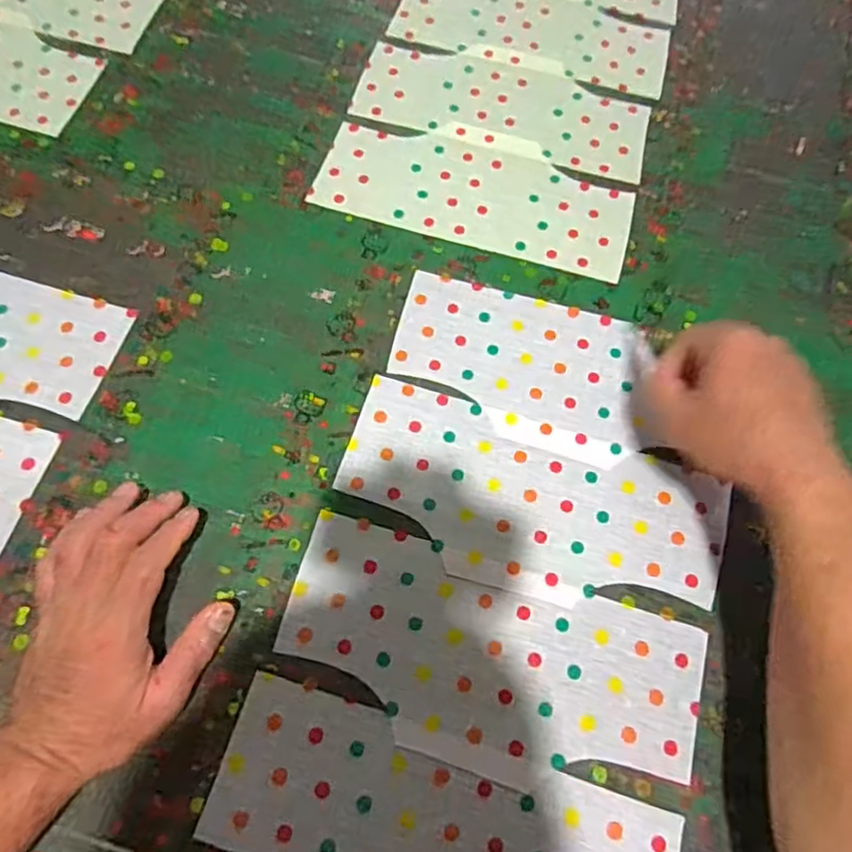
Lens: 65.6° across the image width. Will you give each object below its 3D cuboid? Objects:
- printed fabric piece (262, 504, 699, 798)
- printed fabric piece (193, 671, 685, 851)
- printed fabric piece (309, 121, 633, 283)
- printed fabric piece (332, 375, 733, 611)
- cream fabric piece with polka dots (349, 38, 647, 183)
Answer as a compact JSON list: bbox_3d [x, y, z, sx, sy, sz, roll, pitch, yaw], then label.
[{"bbox_3d":[0.042,0.159,0.446,0.279,0.004,0.128,17,66,4],"label":"printed fabric piece"},{"bbox_3d":[0.007,0.261,0.404,0.282,0.005,0.128,17,66,4],"label":"printed fabric piece"},{"bbox_3d":[0.049,-0.222,0.610,0.283,0.004,0.133,16,66,4],"label":"printed fabric piece"},{"bbox_3d":[0.078,0.058,0.491,0.281,0.004,0.128,17,66,4],"label":"printed fabric piece"},{"bbox_3d":[0.080,-0.325,0.656,0.284,0.005,0.135,15,66,4],"label":"cream fabric piece with polka dots"}]

